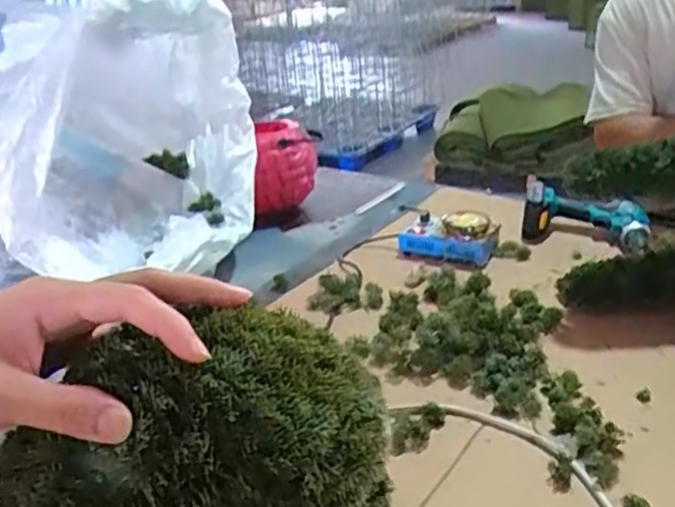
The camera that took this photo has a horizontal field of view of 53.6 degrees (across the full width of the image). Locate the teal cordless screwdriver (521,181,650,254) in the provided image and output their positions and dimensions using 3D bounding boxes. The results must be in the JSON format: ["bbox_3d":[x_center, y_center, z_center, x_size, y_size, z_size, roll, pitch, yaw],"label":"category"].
[{"bbox_3d":[0.428,-0.064,1.151,0.208,0.088,0.093,13,32,31],"label":"teal cordless screwdriver"}]

